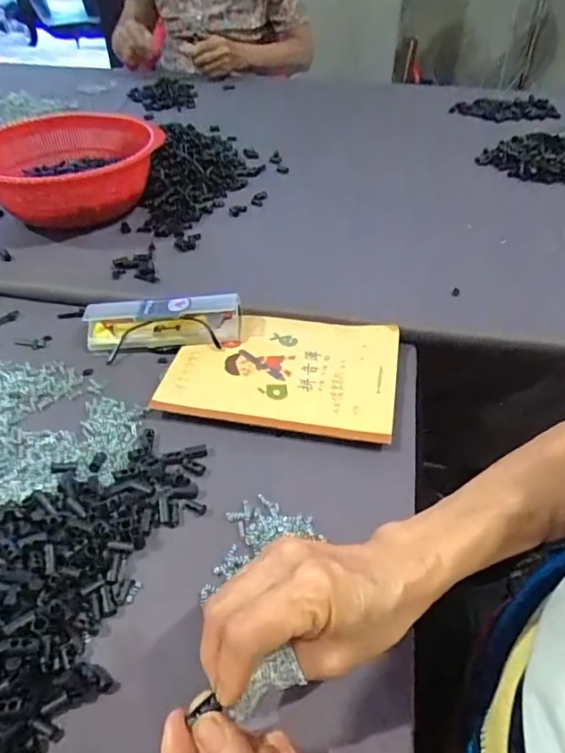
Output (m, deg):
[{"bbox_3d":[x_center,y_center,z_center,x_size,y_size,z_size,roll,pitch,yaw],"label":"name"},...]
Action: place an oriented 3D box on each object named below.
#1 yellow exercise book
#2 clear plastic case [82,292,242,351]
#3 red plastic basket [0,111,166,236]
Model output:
[{"bbox_3d":[0.002,-0.008,0.490,0.204,0.012,0.145,5,44,8],"label":"yellow exercise book"},{"bbox_3d":[-0.119,-0.054,0.518,0.153,0.036,0.047,-2,43,0],"label":"clear plastic case"},{"bbox_3d":[-0.268,-0.259,0.668,0.228,0.082,0.220,-13,45,-14],"label":"red plastic basket"}]

